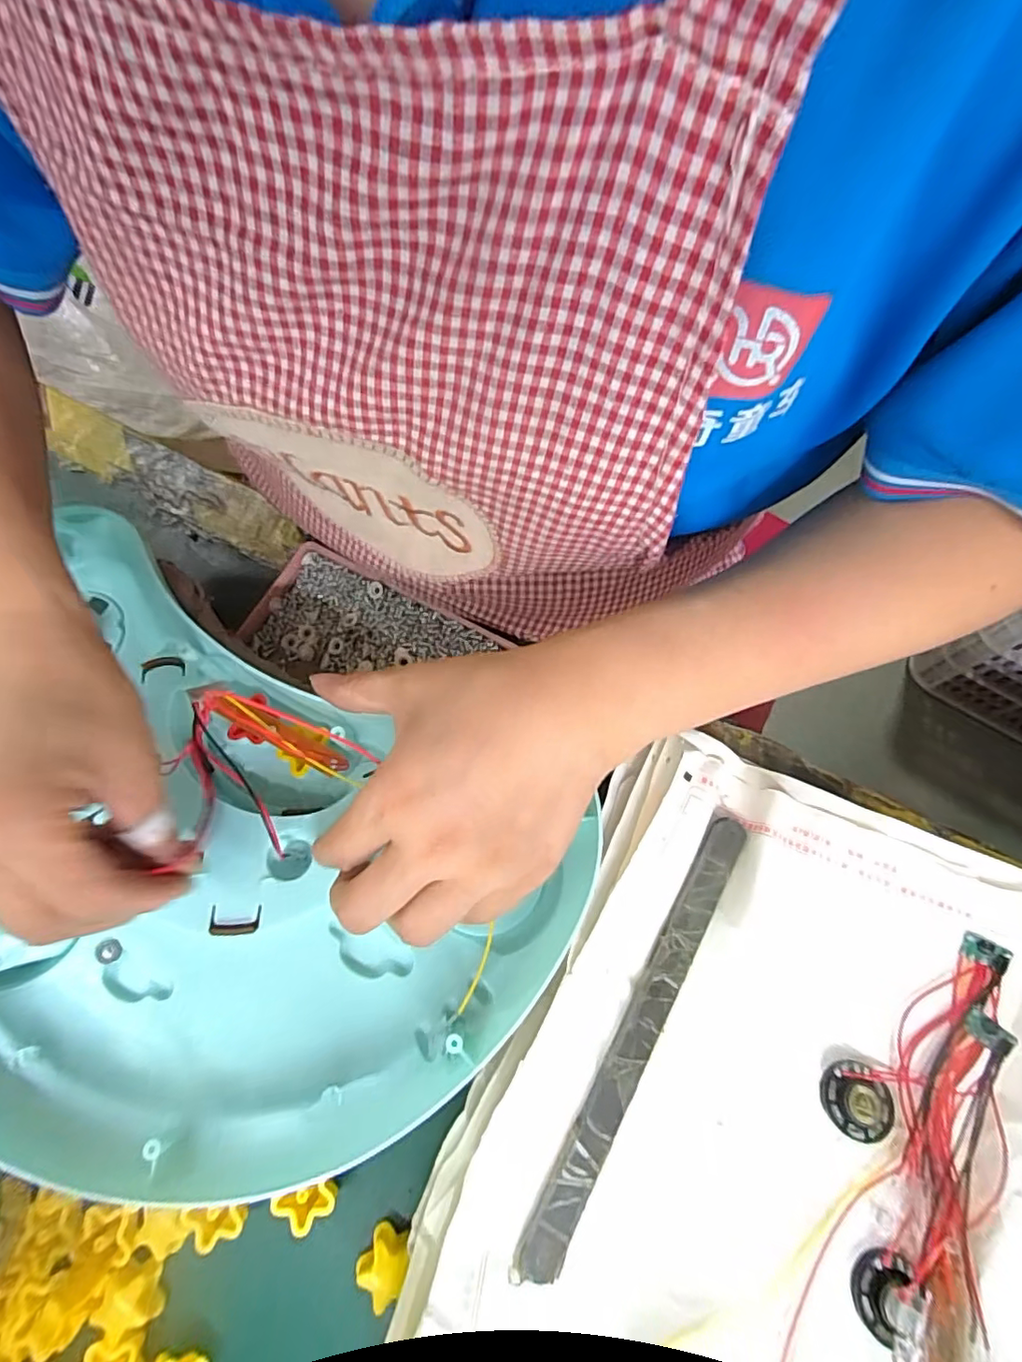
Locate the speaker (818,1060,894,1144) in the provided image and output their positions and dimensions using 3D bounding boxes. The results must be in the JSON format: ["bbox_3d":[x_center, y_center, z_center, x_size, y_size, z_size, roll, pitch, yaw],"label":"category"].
[{"bbox_3d":[0.146,0.177,0.236,0.026,0.006,0.029,-40,73,-11],"label":"speaker"}]

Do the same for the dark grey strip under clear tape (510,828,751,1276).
[{"bbox_3d":[0.060,0.153,0.254,0.019,0.006,0.200,31,71,7],"label":"dark grey strip under clear tape"}]

